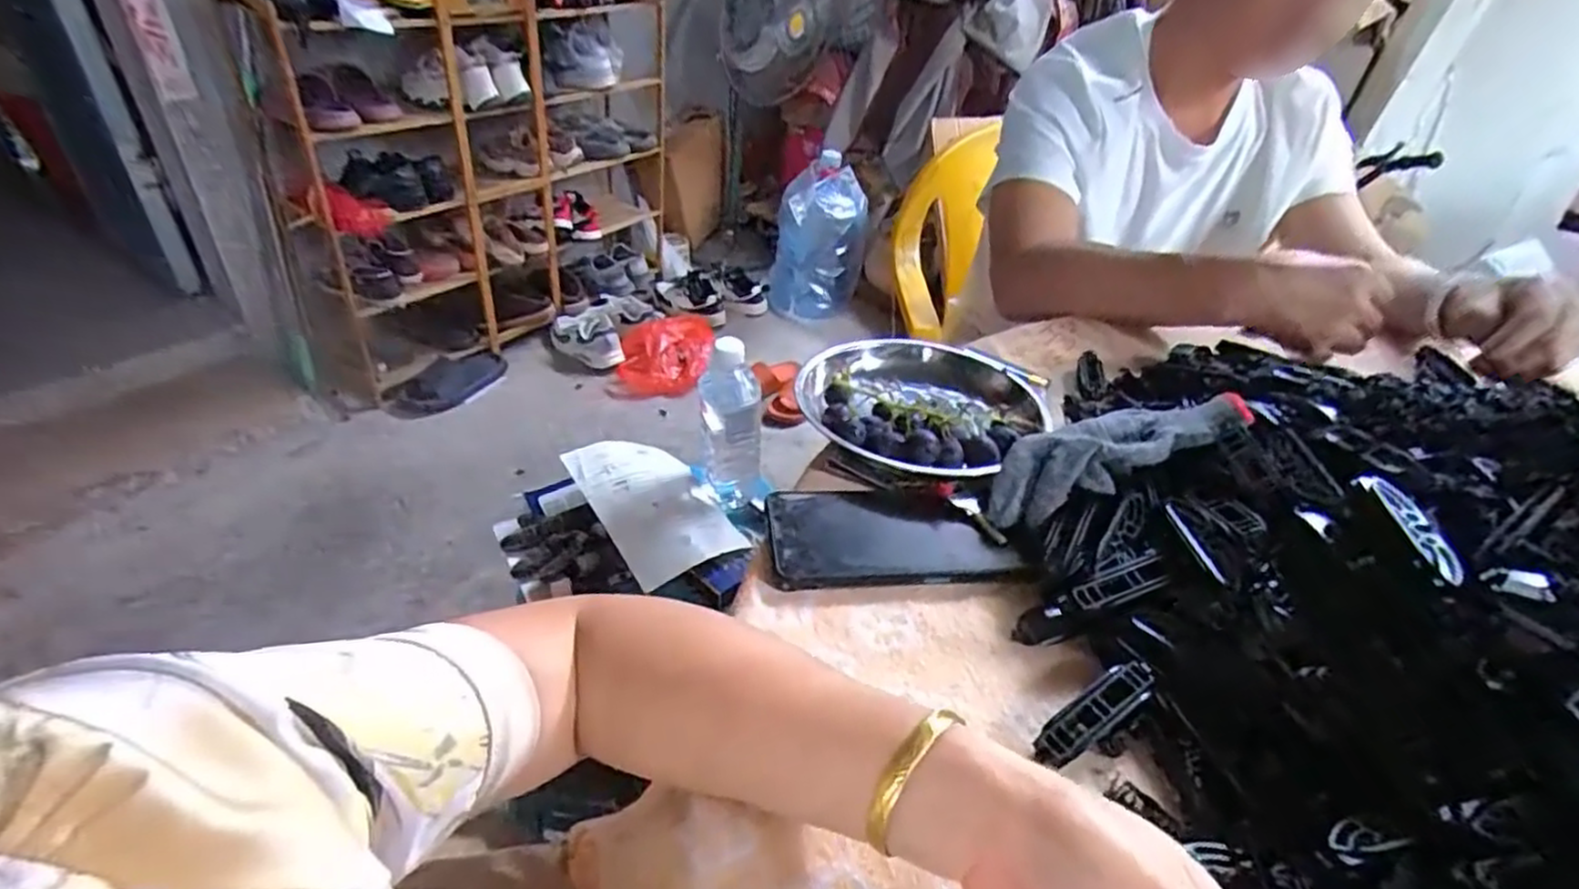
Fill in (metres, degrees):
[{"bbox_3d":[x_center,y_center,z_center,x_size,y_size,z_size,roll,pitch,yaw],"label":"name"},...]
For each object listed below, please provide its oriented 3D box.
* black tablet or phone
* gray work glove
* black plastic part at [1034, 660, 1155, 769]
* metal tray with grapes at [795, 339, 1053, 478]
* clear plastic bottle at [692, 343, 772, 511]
[{"bbox_3d":[0.063,0.054,0.455,0.152,0.012,0.080,0,37,-7],"label":"black tablet or phone"},{"bbox_3d":[0.200,0.002,0.466,0.168,0.026,0.056,-21,41,-7],"label":"gray work glove"},{"bbox_3d":[0.148,0.131,0.353,0.075,0.014,0.021,-20,43,-30],"label":"black plastic part"},{"bbox_3d":[0.099,-0.028,0.542,0.179,0.038,0.162,5,37,-1],"label":"metal tray with grapes"},{"bbox_3d":[-0.065,-0.024,0.813,0.073,0.204,0.064,-8,39,-16],"label":"clear plastic bottle"}]

